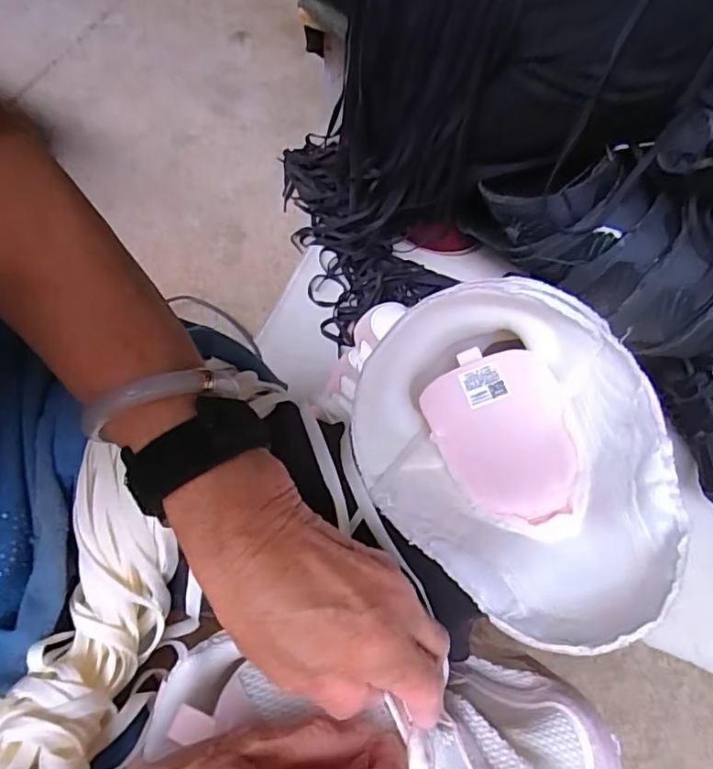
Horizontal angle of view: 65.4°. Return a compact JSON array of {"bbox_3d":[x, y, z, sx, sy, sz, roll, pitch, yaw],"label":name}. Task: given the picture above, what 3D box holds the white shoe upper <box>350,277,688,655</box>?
[{"bbox_3d":[0.072,0.037,0.306,0.149,0.092,0.188,4,68,0],"label":"white shoe upper"}]

